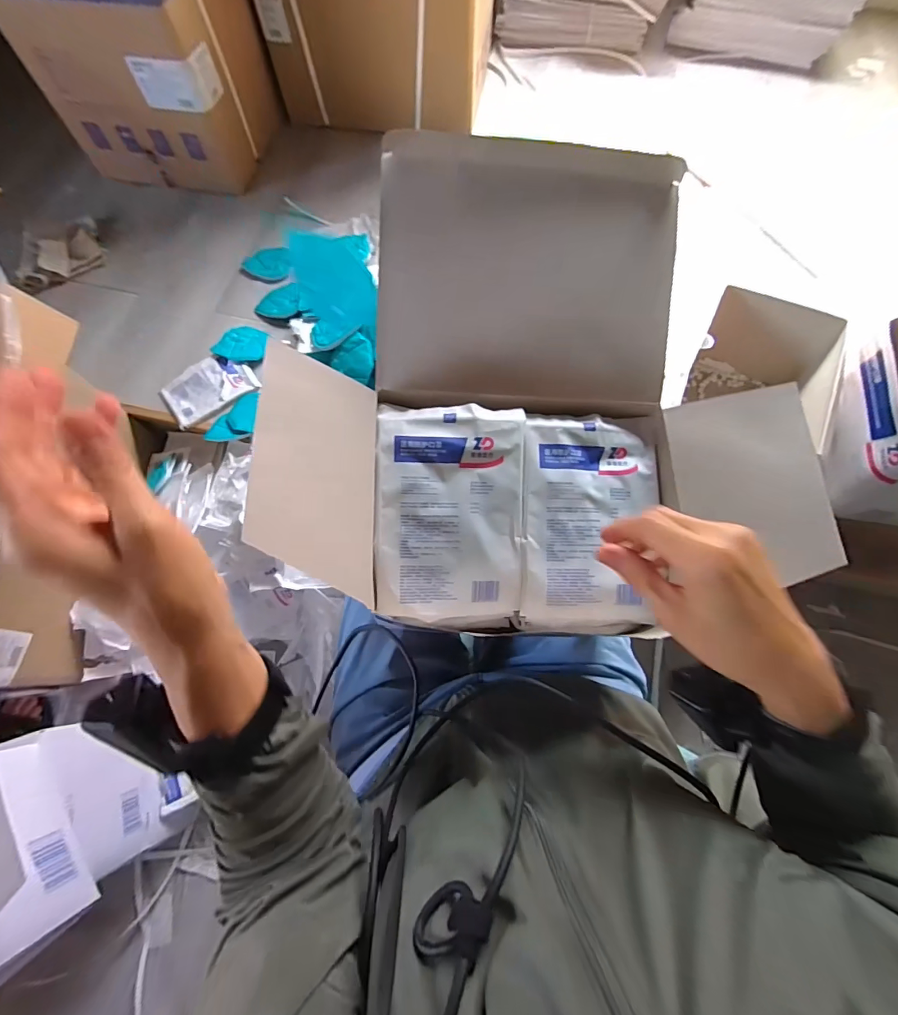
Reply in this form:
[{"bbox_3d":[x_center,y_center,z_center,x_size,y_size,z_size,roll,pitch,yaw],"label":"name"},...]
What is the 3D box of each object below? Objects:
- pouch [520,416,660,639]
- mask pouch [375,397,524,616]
[{"bbox_3d":[0.125,0.017,0.398,0.119,0.022,0.189,2,86,-4],"label":"pouch"},{"bbox_3d":[0.001,0.006,0.381,0.124,0.017,0.186,1,91,-4],"label":"mask pouch"}]

